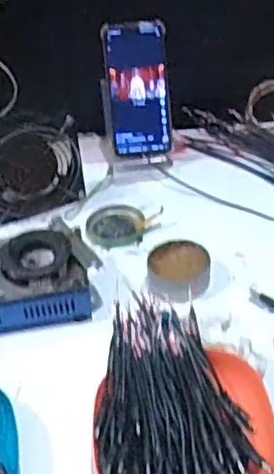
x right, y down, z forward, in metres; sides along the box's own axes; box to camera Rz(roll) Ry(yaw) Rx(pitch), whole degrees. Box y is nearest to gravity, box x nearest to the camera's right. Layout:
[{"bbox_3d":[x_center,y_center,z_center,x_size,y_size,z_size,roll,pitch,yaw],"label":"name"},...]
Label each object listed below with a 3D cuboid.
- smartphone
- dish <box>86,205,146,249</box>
[{"bbox_3d":[0.001,-0.189,0.772,0.074,0.166,0.007,-4,5,1],"label":"smartphone"},{"bbox_3d":[-0.025,-0.012,0.697,0.064,0.017,0.062,-3,42,3],"label":"dish"}]

